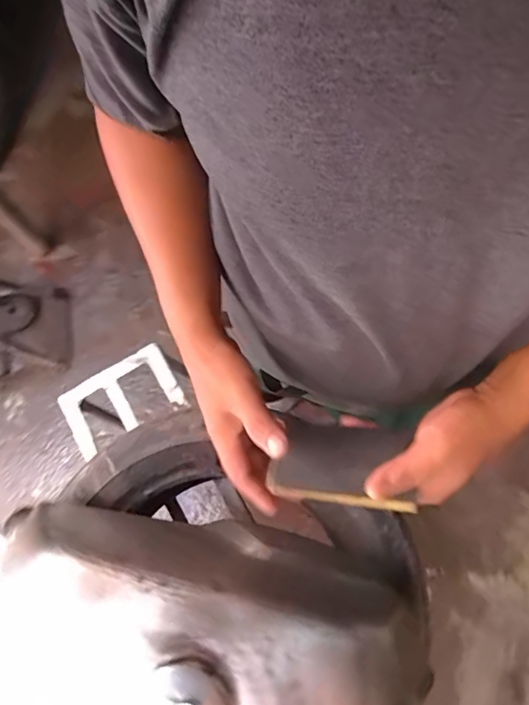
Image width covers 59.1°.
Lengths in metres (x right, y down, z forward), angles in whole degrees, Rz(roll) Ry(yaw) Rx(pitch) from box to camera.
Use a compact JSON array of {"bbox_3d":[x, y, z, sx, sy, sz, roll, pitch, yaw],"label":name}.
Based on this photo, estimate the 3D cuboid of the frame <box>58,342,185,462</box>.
[{"bbox_3d":[-0.268,0.087,0.866,0.219,0.023,0.123,-31,87,1],"label":"frame"}]

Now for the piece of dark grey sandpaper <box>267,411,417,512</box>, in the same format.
[{"bbox_3d":[0.061,0.087,0.381,0.111,0.011,0.077,-1,45,24],"label":"piece of dark grey sandpaper"}]

